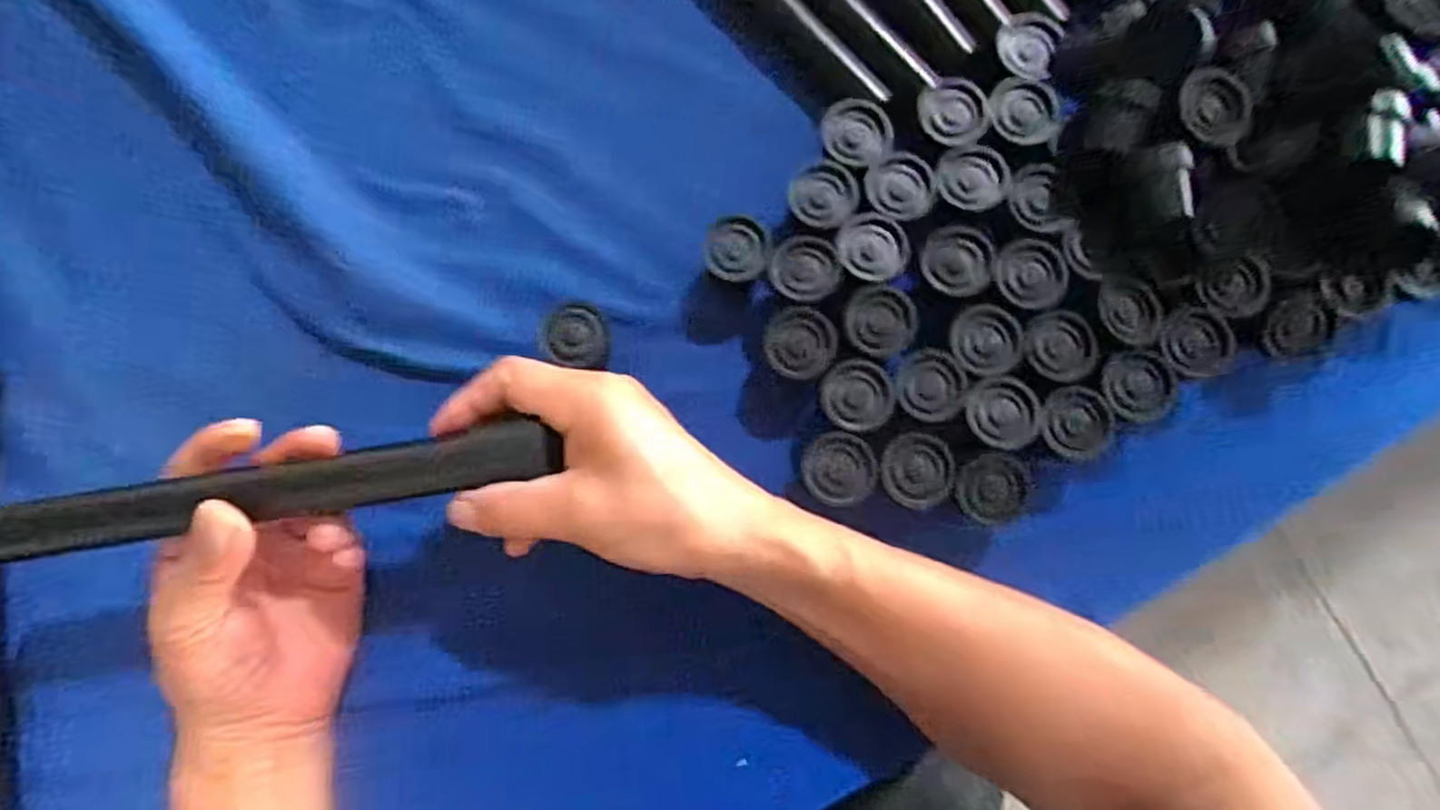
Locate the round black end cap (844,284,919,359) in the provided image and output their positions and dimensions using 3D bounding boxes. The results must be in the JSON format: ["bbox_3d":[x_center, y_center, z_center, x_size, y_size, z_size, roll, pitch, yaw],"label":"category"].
[{"bbox_3d":[0.079,-0.042,0.349,0.034,0.008,0.032,0,83,1],"label":"round black end cap"}]

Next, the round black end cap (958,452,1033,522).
[{"bbox_3d":[0.131,0.040,0.345,0.034,0.009,0.032,0,83,1],"label":"round black end cap"}]

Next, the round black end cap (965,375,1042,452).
[{"bbox_3d":[0.137,0.004,0.345,0.033,0.005,0.034,-8,83,0],"label":"round black end cap"}]

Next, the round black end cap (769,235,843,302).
[{"bbox_3d":[0.043,-0.068,0.357,0.035,0.013,0.033,0,83,1],"label":"round black end cap"}]

